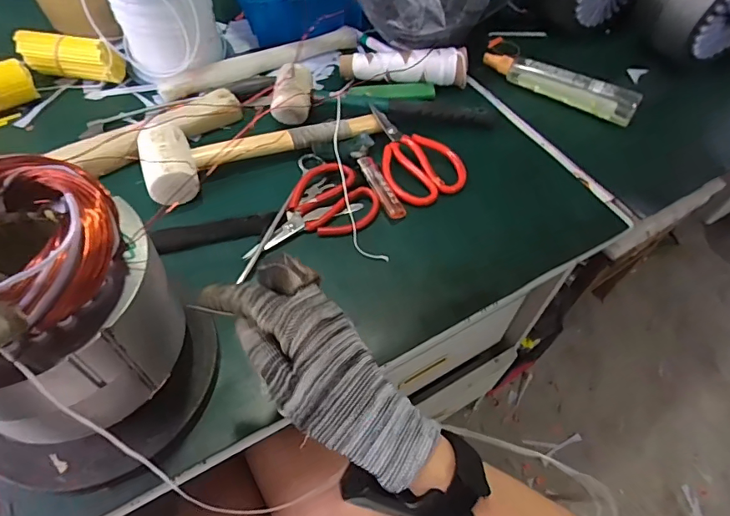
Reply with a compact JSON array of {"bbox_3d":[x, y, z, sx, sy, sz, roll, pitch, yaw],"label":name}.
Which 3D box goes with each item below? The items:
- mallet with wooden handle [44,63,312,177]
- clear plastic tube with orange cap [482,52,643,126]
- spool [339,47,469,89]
[{"bbox_3d":[-0.213,-0.174,0.566,0.309,0.043,0.078,-18,57,-15],"label":"mallet with wooden handle"},{"bbox_3d":[0.271,-0.245,0.659,0.221,0.044,0.030,30,58,18],"label":"clear plastic tube with orange cap"},{"bbox_3d":[0.054,-0.267,0.644,0.173,0.040,0.038,0,54,-3],"label":"spool"}]

